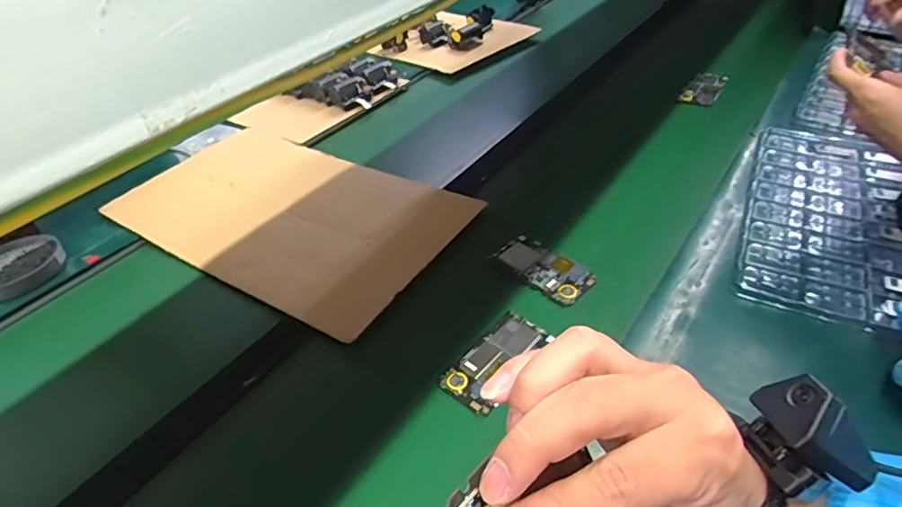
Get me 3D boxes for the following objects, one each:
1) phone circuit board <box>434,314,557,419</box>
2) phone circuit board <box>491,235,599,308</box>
[{"bbox_3d":[0.050,0.109,0.584,0.062,0.006,0.125,29,51,34],"label":"phone circuit board"},{"bbox_3d":[0.115,0.015,0.684,0.063,0.009,0.125,-33,47,-28],"label":"phone circuit board"}]

